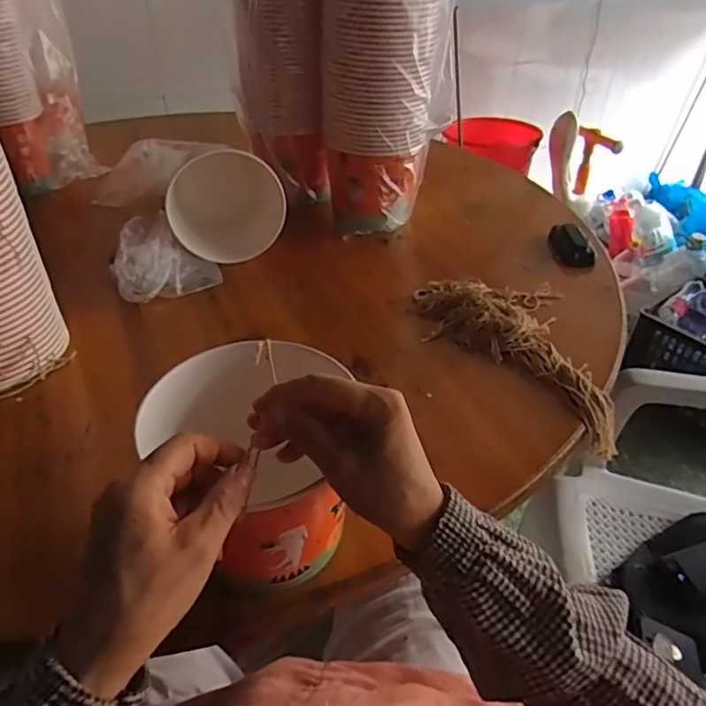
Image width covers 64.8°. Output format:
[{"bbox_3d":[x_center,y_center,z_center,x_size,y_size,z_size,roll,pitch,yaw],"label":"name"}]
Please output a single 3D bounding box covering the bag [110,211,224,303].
[{"bbox_3d":[-0.260,-0.136,0.778,0.137,0.071,0.111,-10,40,-14],"label":"bag"}]

